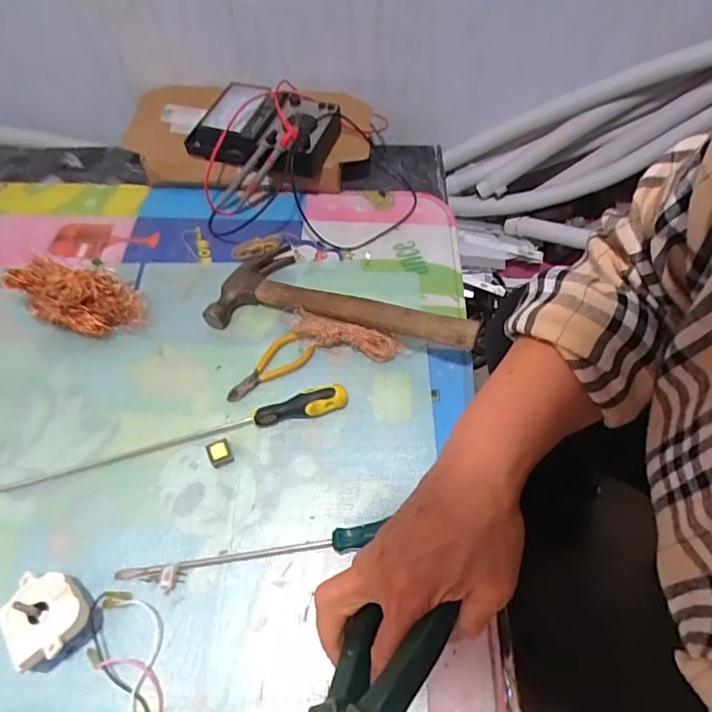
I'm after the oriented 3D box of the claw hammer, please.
[{"bbox_3d":[-0.013,-0.073,0.595,0.294,0.027,0.117,6,54,13],"label":"claw hammer"}]

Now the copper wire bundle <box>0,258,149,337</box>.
[{"bbox_3d":[-0.311,-0.067,0.592,0.140,0.064,0.069,8,60,5],"label":"copper wire bundle"}]

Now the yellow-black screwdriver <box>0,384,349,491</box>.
[{"bbox_3d":[-0.196,0.084,0.525,0.381,0.031,0.024,-13,60,-7],"label":"yellow-black screwdriver"}]

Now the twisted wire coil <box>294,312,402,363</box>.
[{"bbox_3d":[-0.011,-0.020,0.581,0.116,0.037,0.024,14,60,9],"label":"twisted wire coil"}]

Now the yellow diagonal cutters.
[{"bbox_3d":[-0.095,0.012,0.578,0.104,0.011,0.042,-34,65,-18],"label":"yellow diagonal cutters"}]

